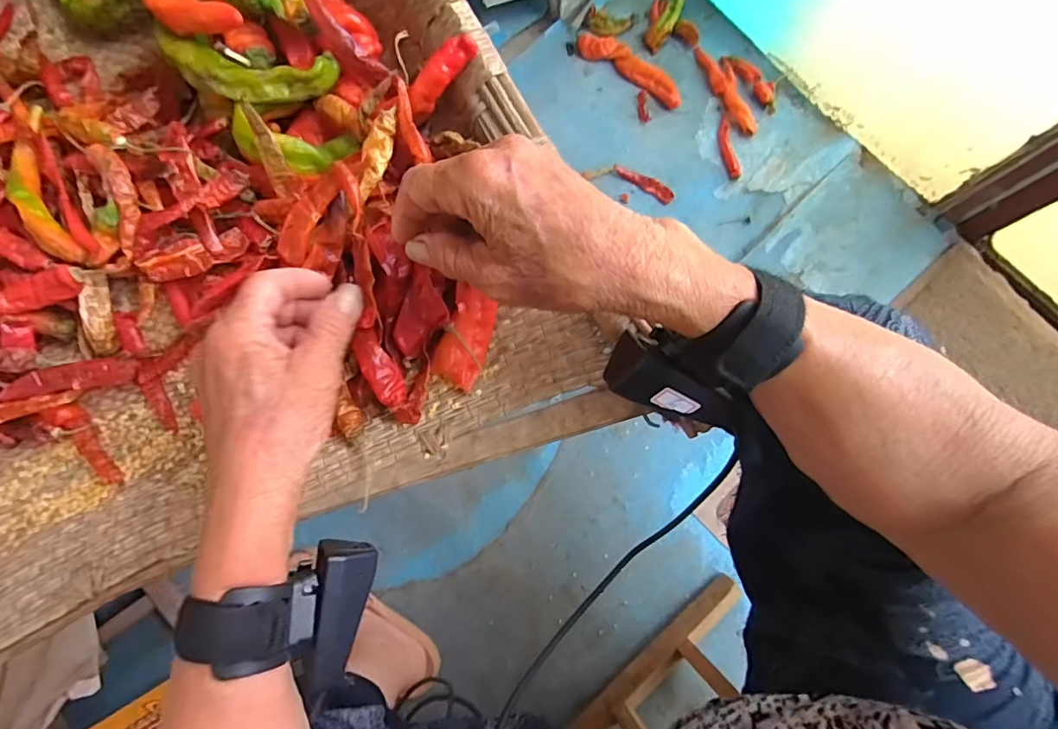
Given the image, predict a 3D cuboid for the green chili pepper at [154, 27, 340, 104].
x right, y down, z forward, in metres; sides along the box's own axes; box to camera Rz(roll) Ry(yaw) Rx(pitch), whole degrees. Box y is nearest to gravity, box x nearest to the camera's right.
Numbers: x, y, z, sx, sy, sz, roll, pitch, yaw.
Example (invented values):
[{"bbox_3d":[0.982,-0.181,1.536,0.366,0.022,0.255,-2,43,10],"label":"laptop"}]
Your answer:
[{"bbox_3d":[-0.180,-0.187,0.326,0.108,0.025,0.039,6,80,2],"label":"green chili pepper"}]

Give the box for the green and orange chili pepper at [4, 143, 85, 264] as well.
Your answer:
[{"bbox_3d":[-0.321,-0.106,0.335,0.021,0.016,0.098,-34,81,-5],"label":"green and orange chili pepper"}]

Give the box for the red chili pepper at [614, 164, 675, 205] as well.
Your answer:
[{"bbox_3d":[0.179,-0.282,0.793,0.100,0.018,0.025,32,82,6],"label":"red chili pepper"}]

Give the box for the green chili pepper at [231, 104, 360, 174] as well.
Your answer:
[{"bbox_3d":[-0.154,-0.144,0.339,0.075,0.021,0.029,2,79,-22],"label":"green chili pepper"}]

